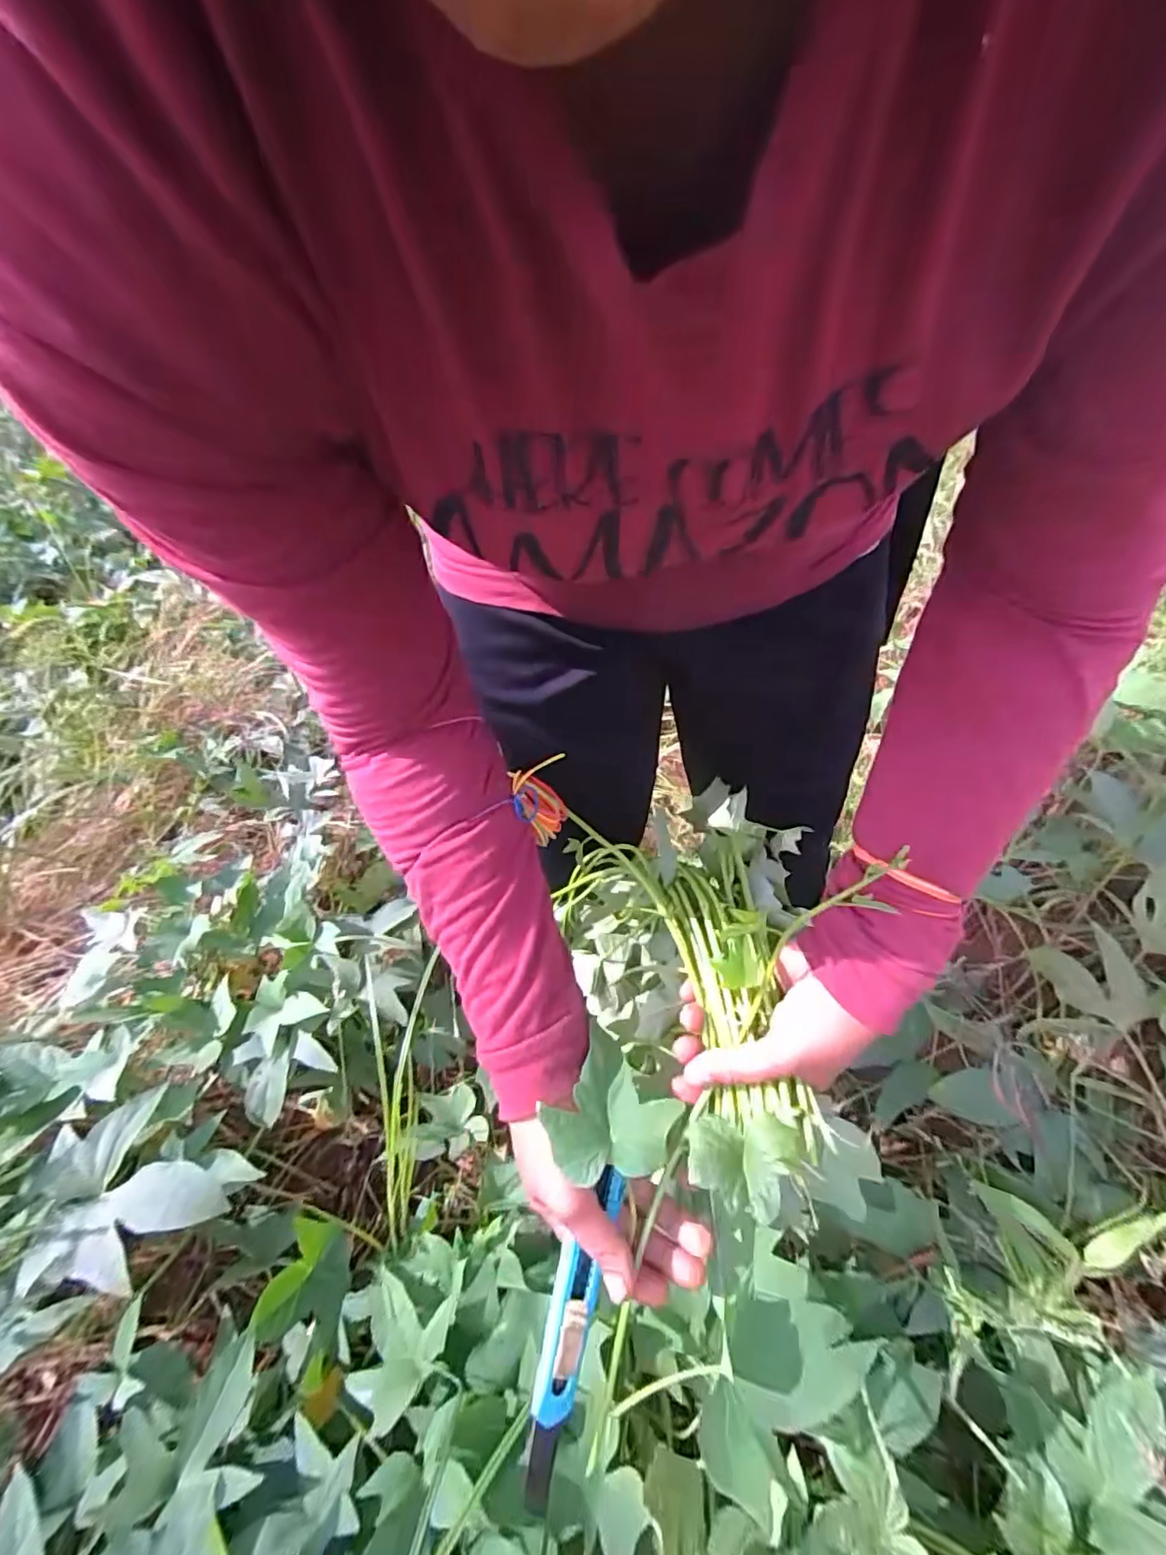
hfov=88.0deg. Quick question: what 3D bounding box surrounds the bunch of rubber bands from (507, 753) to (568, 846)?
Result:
[{"bbox_3d":[-0.028,0.016,0.424,0.038,0.054,0.025,-25,46,-26],"label":"bunch of rubber bands"}]

